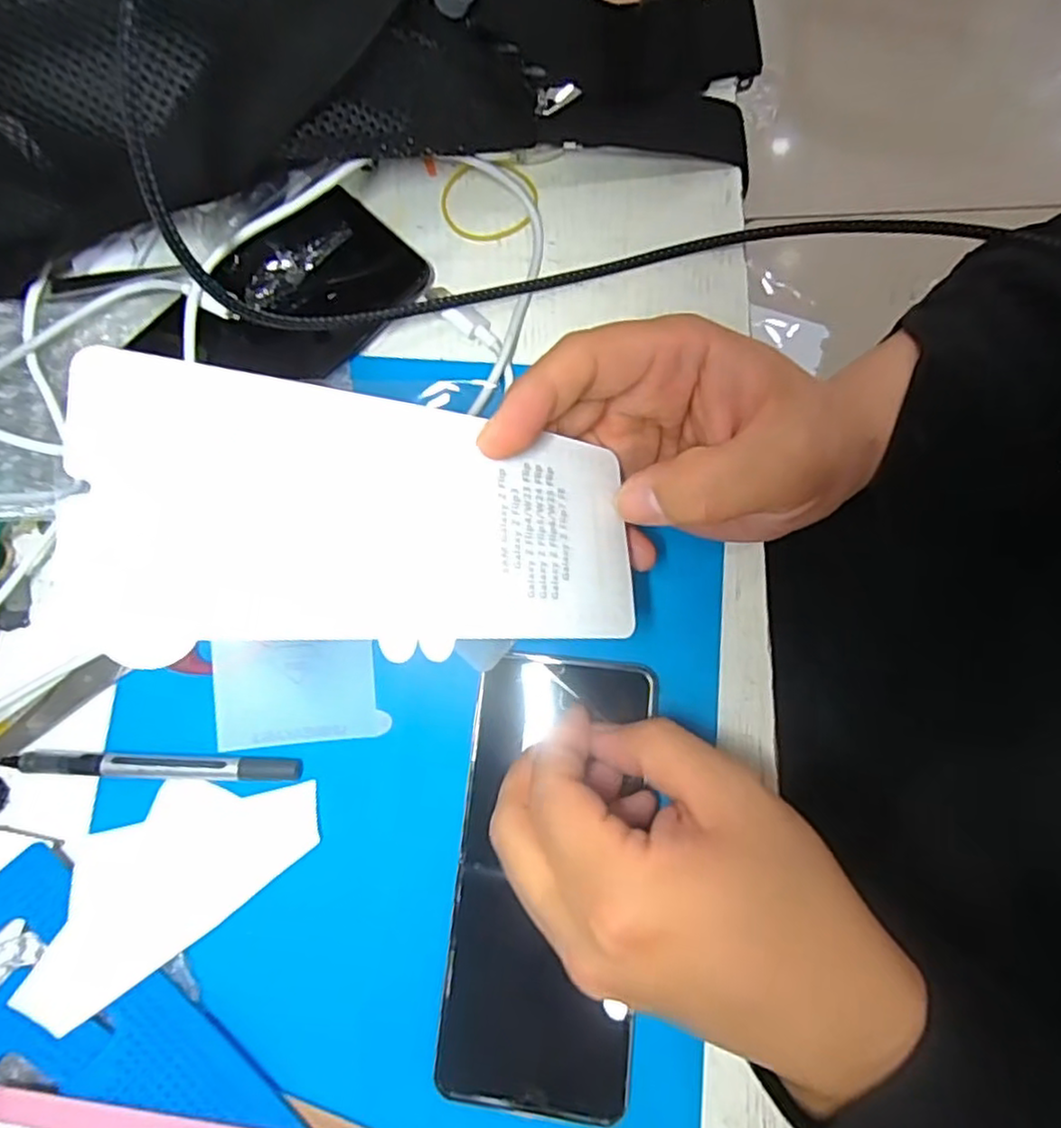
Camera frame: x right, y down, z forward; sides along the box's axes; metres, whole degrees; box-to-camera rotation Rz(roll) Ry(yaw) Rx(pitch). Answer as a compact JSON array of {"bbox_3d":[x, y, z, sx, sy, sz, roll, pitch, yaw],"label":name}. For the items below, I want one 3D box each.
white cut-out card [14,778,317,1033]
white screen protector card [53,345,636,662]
[{"bbox_3d":[-0.144,0.121,0.273,0.119,0.006,0.061,-33,63,-11],"label":"white cut-out card"},{"bbox_3d":[-0.034,-0.011,0.185,0.151,0.005,0.064,4,79,-31],"label":"white screen protector card"}]

